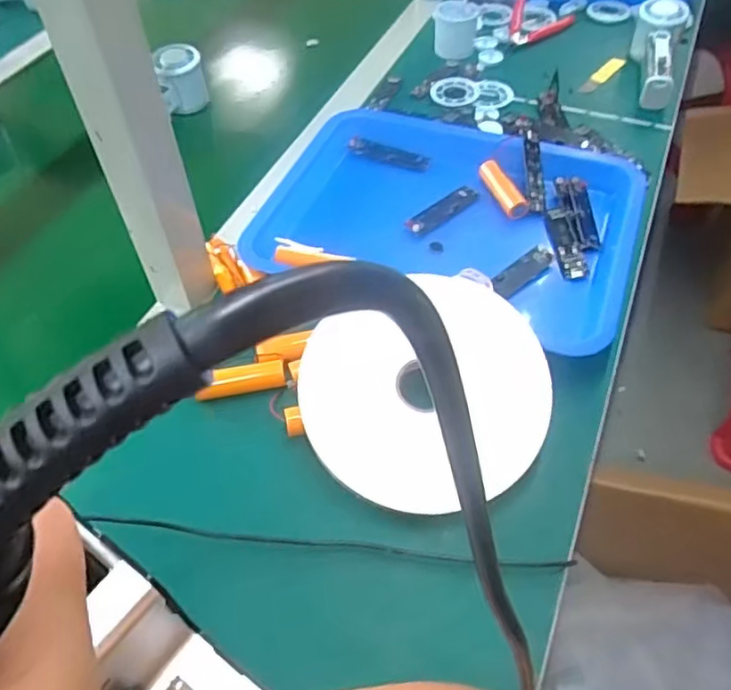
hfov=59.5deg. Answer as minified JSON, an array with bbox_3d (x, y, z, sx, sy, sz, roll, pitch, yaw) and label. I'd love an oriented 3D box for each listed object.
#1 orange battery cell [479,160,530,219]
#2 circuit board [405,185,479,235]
[{"bbox_3d":[0.136,-0.153,0.641,0.021,0.022,0.081,-18,54,-11],"label":"orange battery cell"},{"bbox_3d":[0.079,-0.135,0.633,0.027,0.010,0.093,34,55,28],"label":"circuit board"}]

